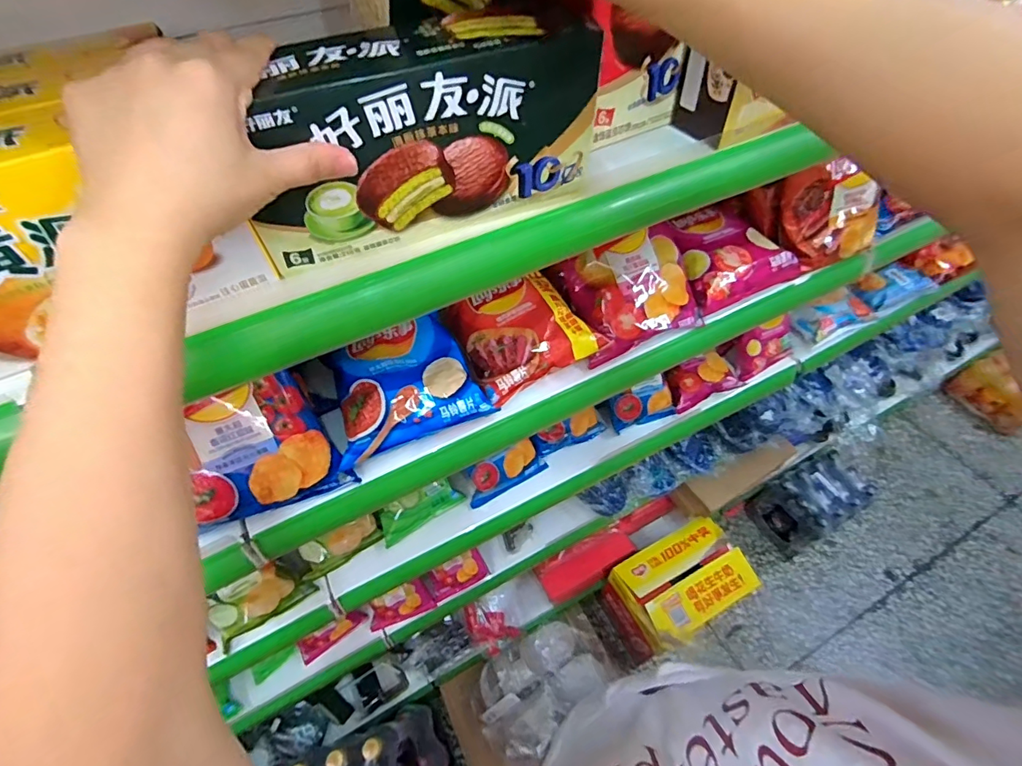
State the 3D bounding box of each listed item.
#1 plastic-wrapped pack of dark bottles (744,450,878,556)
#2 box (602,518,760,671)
[{"bbox_3d":[0.883,0.350,1.401,0.243,0.222,0.191,-28,57,-17],"label":"plastic-wrapped pack of dark bottles"},{"bbox_3d":[0.409,0.537,1.203,0.296,0.336,0.196,-23,56,-14],"label":"box"}]

